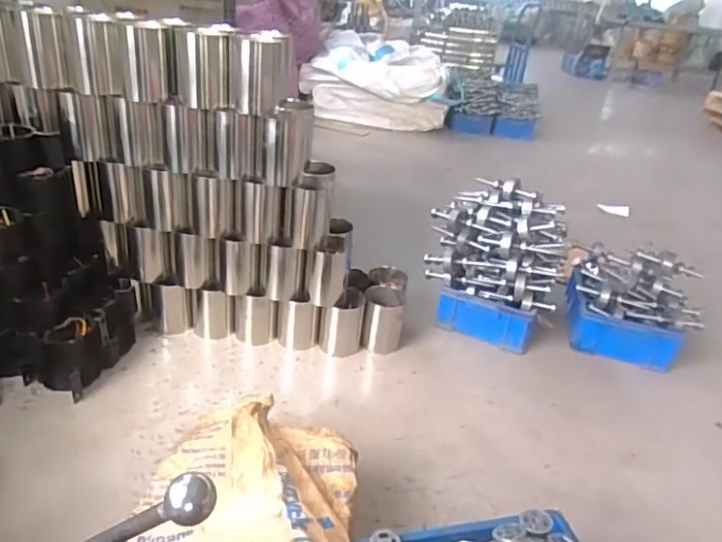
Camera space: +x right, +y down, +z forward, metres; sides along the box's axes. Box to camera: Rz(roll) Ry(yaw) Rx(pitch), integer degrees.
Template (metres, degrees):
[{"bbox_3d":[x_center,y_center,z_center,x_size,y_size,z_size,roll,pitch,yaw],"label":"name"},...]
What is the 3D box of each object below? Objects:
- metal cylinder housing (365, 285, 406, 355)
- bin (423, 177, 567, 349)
[{"bbox_3d":[0.063,0.139,1.564,0.110,0.163,0.125,8,28,2],"label":"metal cylinder housing"},{"bbox_3d":[0.441,-0.052,1.724,0.396,0.409,0.392,18,30,20],"label":"bin"}]

